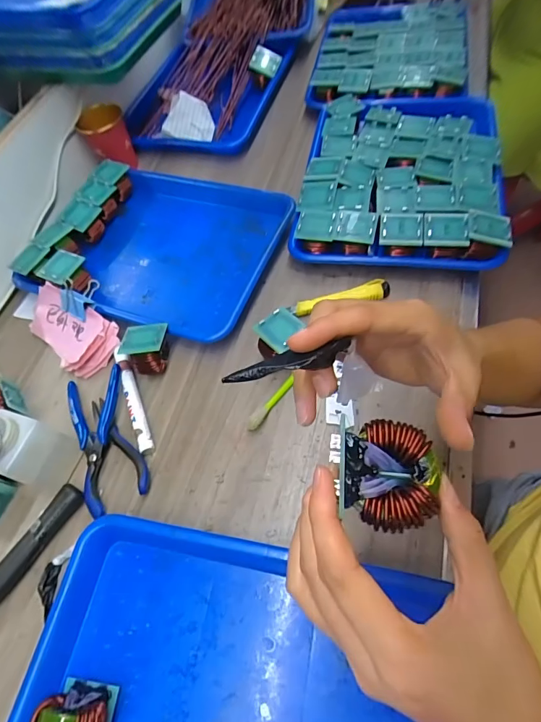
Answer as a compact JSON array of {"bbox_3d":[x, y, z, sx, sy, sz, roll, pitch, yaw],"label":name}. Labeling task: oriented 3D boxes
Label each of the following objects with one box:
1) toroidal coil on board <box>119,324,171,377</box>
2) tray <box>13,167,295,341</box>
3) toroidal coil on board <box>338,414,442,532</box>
[{"bbox_3d":[-0.137,-0.012,0.445,0.054,0.046,0.050,-9,59,3],"label":"toroidal coil on board"},{"bbox_3d":[-0.133,-0.153,0.527,0.272,0.033,0.245,17,64,18],"label":"tray"},{"bbox_3d":[0.052,0.049,0.179,0.042,0.017,0.045,3,59,7],"label":"toroidal coil on board"}]

